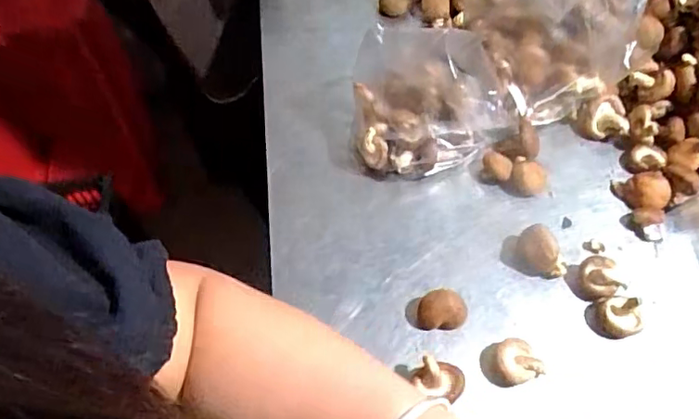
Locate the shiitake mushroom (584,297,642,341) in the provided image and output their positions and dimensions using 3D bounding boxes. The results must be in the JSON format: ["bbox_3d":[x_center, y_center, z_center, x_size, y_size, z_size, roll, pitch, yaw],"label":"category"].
[{"bbox_3d":[0.265,0.108,0.570,0.034,0.055,0.047,-38,62,-20],"label":"shiitake mushroom"}]

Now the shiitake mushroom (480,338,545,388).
[{"bbox_3d":[0.158,0.155,0.563,0.049,0.039,0.043,-22,57,-11],"label":"shiitake mushroom"}]

